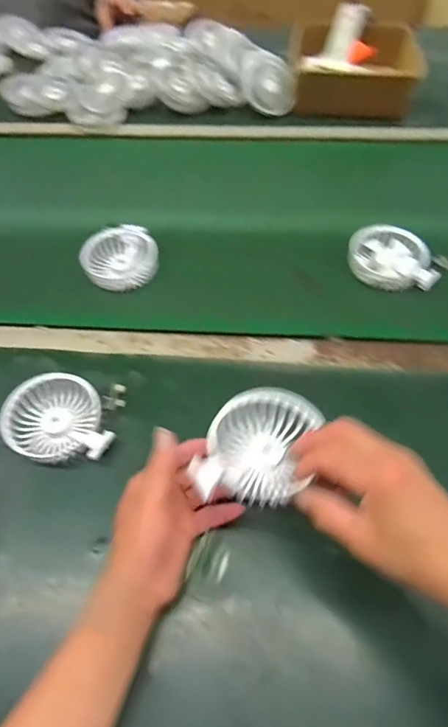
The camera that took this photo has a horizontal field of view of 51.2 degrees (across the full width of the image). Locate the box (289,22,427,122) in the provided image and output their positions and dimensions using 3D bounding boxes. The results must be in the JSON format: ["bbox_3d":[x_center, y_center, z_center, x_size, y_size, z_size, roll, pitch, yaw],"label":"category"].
[{"bbox_3d":[0.224,-0.507,0.811,0.220,0.078,0.184,7,56,6],"label":"box"}]

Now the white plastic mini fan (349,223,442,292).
[{"bbox_3d":[0.213,-0.134,0.589,0.106,0.037,0.080,15,58,12],"label":"white plastic mini fan"}]

